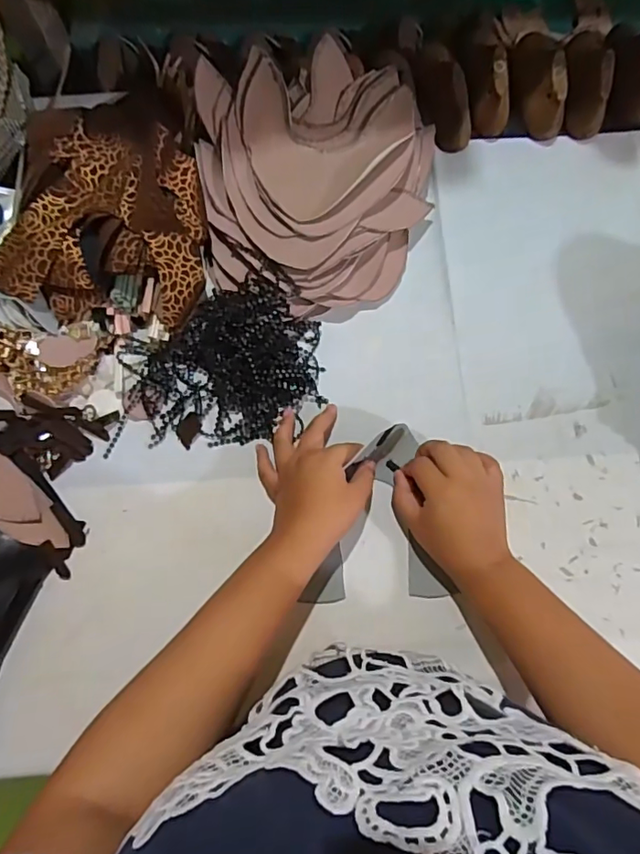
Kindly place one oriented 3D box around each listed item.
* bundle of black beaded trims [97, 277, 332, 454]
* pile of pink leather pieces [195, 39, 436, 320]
[{"bbox_3d":[-0.098,-0.060,0.493,0.196,0.033,0.147,-7,74,-2],"label":"bundle of black beaded trims"},{"bbox_3d":[0.000,-0.245,0.524,0.230,0.070,0.260,-3,74,-1],"label":"pile of pink leather pieces"}]

